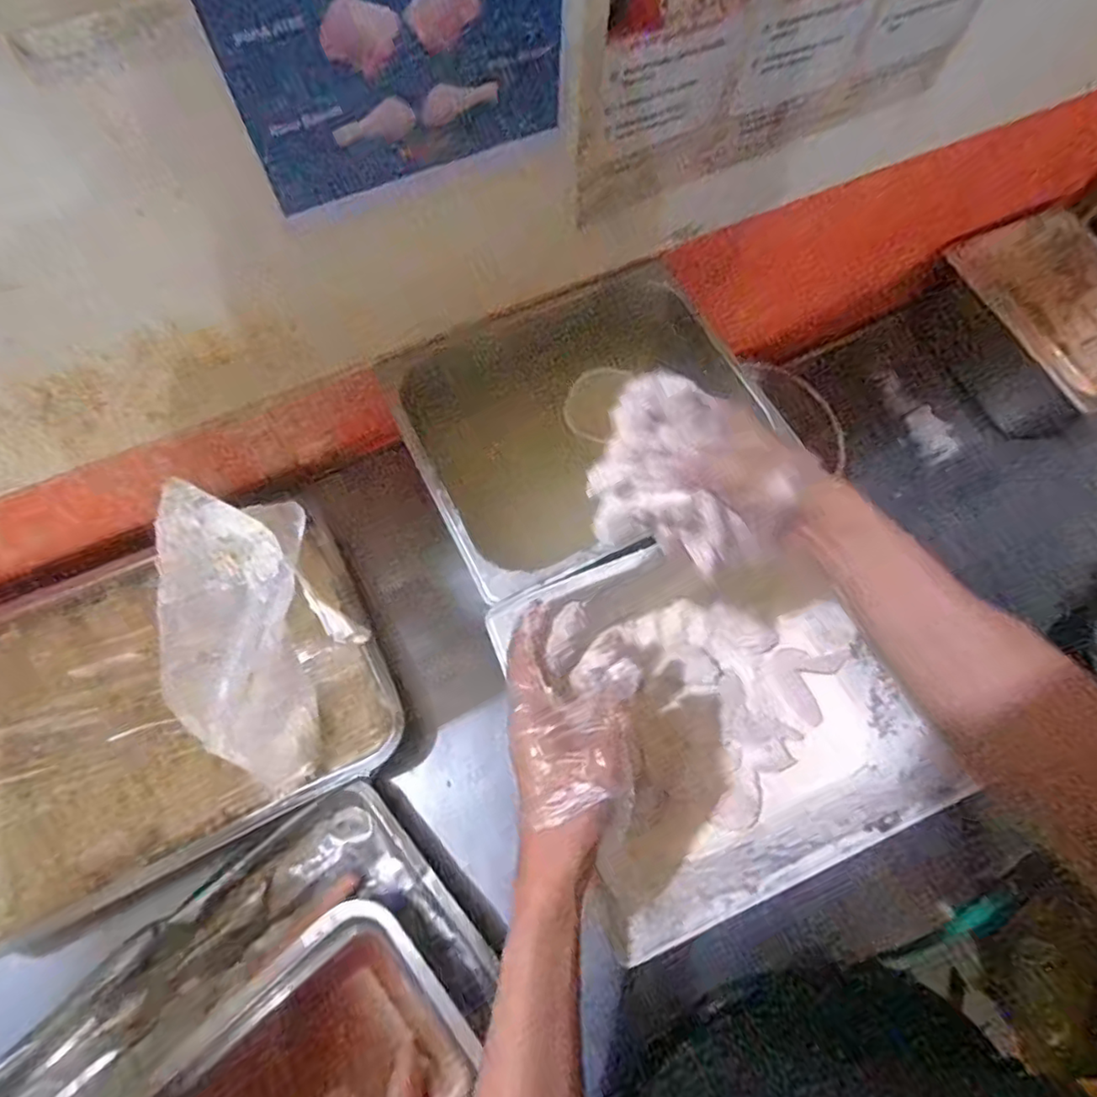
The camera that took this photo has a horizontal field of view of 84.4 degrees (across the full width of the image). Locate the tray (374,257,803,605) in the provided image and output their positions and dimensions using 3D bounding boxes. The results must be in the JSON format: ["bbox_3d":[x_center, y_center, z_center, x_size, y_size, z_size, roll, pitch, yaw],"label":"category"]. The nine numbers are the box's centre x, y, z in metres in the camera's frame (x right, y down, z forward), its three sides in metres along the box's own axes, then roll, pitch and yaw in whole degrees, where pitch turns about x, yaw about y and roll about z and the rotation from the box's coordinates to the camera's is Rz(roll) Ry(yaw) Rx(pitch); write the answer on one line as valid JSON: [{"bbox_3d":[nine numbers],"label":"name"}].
[{"bbox_3d":[0.035,-0.104,0.613,0.320,0.147,0.249,-25,72,-12],"label":"tray"}]

